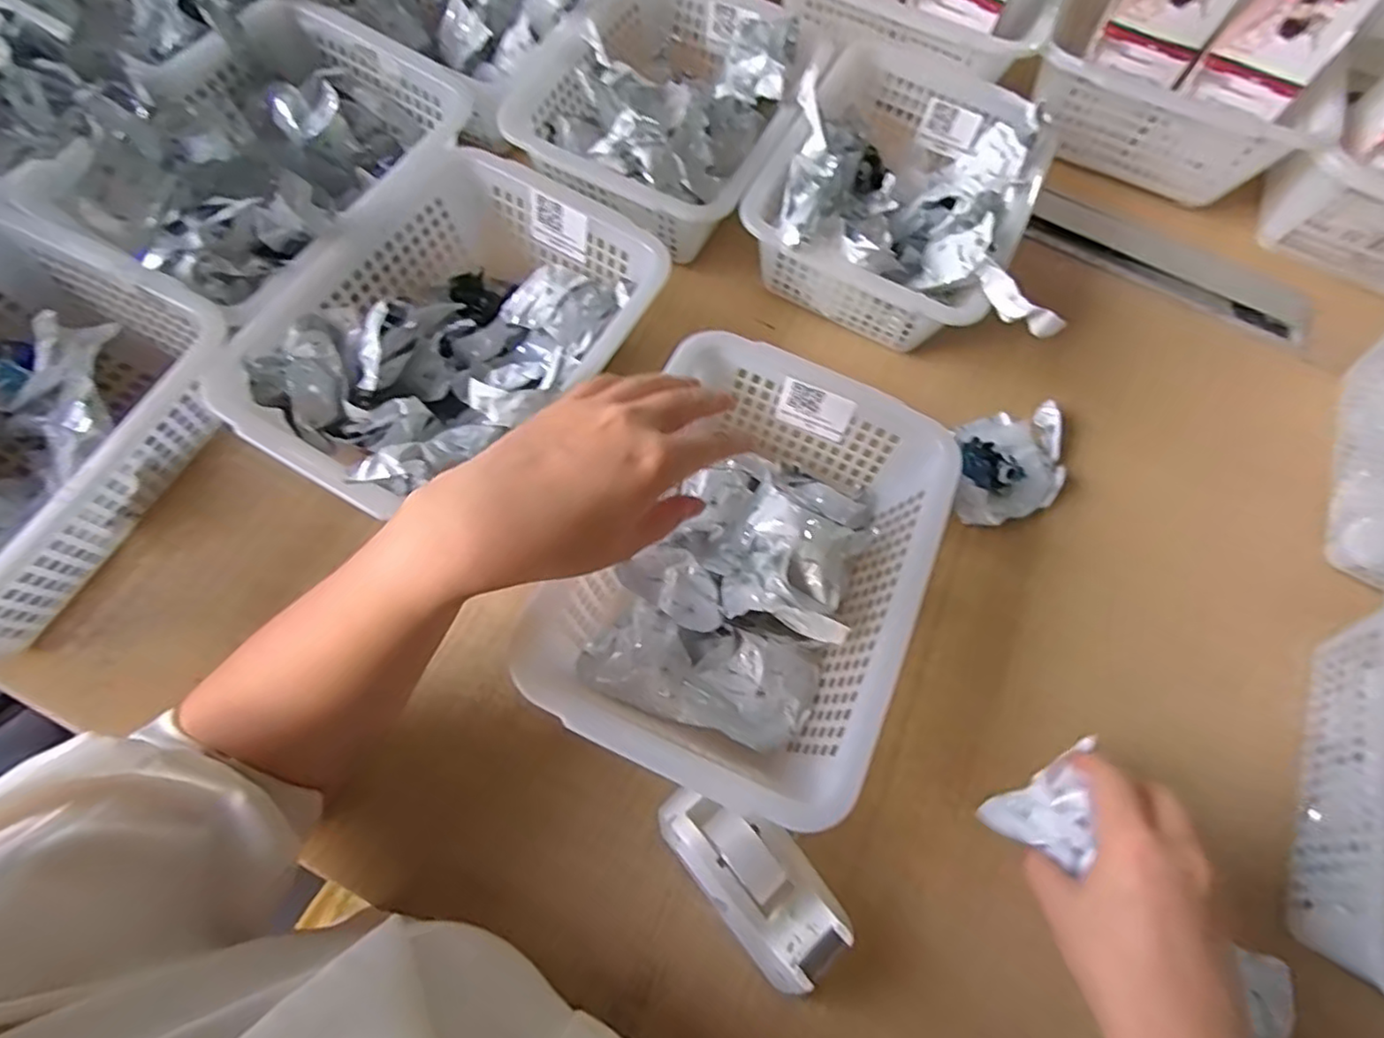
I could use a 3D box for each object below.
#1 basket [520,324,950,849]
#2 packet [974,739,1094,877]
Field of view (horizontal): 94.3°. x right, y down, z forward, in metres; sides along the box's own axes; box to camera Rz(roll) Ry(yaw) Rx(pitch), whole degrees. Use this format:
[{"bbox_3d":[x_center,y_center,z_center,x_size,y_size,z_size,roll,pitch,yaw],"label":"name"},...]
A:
[{"bbox_3d":[0.038,0.029,0.402,0.190,0.076,0.259,24,67,5],"label":"basket"},{"bbox_3d":[0.218,0.170,0.373,0.080,0.020,0.049,-37,33,0],"label":"packet"}]

